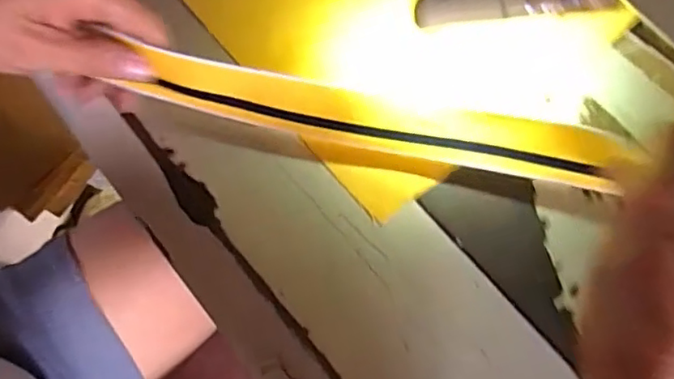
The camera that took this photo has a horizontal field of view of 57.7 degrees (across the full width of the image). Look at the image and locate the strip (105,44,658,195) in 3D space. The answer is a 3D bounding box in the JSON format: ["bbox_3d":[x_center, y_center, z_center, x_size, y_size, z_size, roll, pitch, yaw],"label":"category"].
[{"bbox_3d":[0.021,-0.035,0.320,0.254,0.031,0.020,12,70,4],"label":"strip"}]

